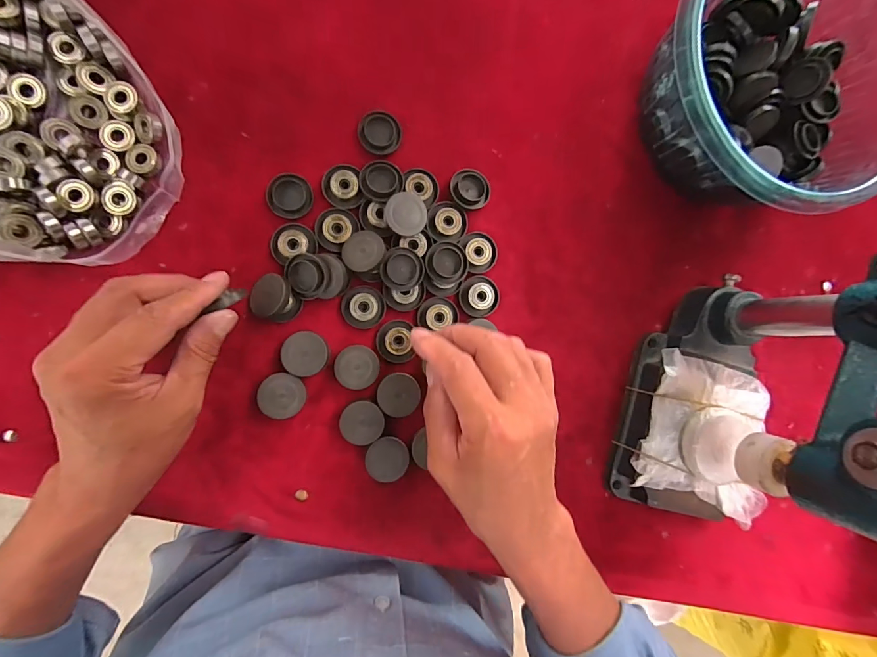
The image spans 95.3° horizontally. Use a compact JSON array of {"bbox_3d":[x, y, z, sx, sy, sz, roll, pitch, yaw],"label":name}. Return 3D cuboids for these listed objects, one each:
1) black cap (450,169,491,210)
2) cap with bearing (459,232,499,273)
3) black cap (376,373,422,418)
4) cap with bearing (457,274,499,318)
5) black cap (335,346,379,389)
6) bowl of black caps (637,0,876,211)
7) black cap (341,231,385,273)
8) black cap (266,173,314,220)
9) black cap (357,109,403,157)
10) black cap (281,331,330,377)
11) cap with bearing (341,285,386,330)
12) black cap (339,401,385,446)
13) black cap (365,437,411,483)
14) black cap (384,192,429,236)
[{"bbox_3d":[0.026,-0.112,0.322,0.033,0.013,0.030,0,91,-10],"label":"black cap"},{"bbox_3d":[0.034,-0.063,0.326,0.028,0.010,0.032,-17,93,-9],"label":"cap with bearing"},{"bbox_3d":[-0.031,0.051,0.310,0.032,0.011,0.033,0,91,-10],"label":"black cap"},{"bbox_3d":[0.034,-0.026,0.325,0.033,0.012,0.033,0,91,-10],"label":"cap with bearing"},{"bbox_3d":[-0.062,0.029,0.306,0.032,0.017,0.032,0,91,-10],"label":"black cap"},{"bbox_3d":[0.261,-0.190,0.319,0.198,0.093,0.195,0,91,-10],"label":"bowl of black caps"},{"bbox_3d":[-0.056,-0.058,0.302,0.032,0.009,0.032,0,88,9],"label":"black cap"},{"bbox_3d":[-0.112,-0.099,0.301,0.032,0.006,0.032,0,91,-10],"label":"black cap"},{"bbox_3d":[-0.045,-0.152,0.312,0.033,0.012,0.029,-11,92,-9],"label":"black cap"},{"bbox_3d":[-0.099,0.019,0.301,0.033,0.016,0.032,0,91,-10],"label":"black cap"},{"bbox_3d":[-0.058,-0.016,0.310,0.033,0.010,0.032,0,91,-10],"label":"cap with bearing"},{"bbox_3d":[-0.058,0.071,0.306,0.032,0.016,0.032,0,91,-10],"label":"black cap"},{"bbox_3d":[-0.039,0.100,0.308,0.031,0.010,0.033,0,91,-10],"label":"black cap"},{"bbox_3d":[-0.025,-0.087,0.306,0.031,0.014,0.032,0,91,-10],"label":"black cap"}]

